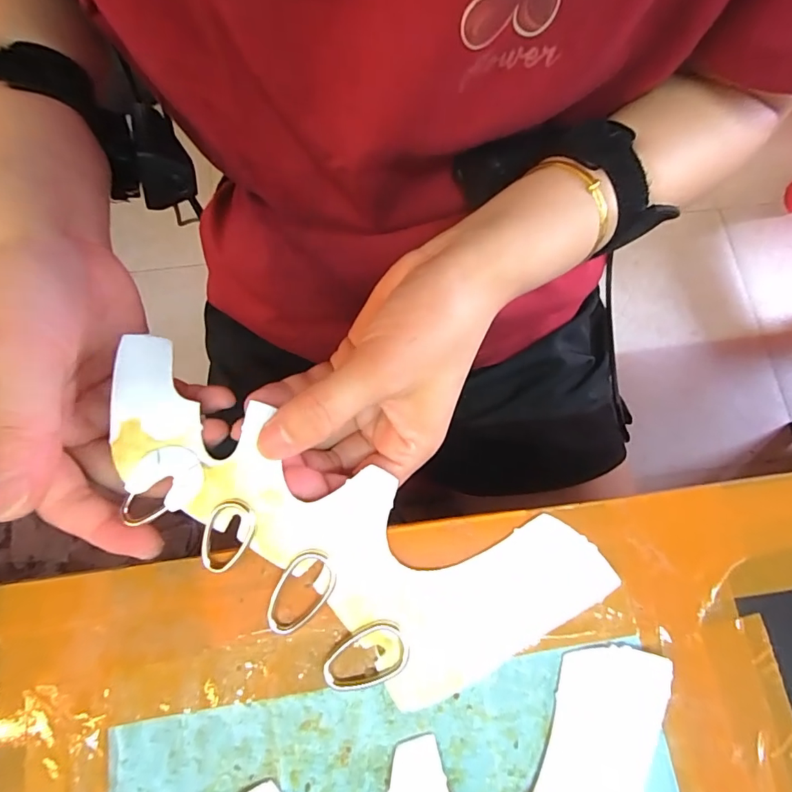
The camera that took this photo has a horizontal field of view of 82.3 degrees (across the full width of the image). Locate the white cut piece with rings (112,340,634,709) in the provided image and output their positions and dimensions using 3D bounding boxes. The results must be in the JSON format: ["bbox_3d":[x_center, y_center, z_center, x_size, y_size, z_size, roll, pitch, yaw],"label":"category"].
[{"bbox_3d":[-0.031,0.055,0.181,0.211,0.009,0.081,26,79,4],"label":"white cut piece with rings"}]

